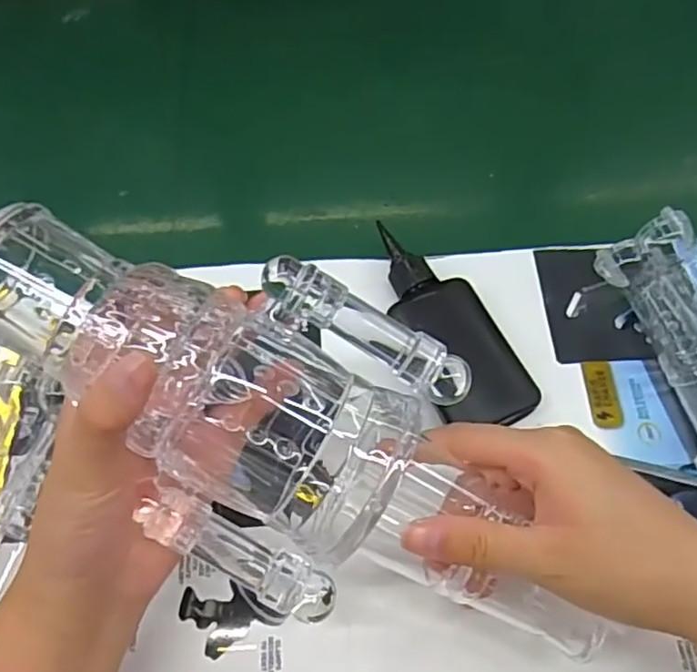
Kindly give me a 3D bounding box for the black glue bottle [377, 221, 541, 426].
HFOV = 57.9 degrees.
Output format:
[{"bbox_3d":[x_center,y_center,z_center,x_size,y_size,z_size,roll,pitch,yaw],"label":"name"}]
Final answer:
[{"bbox_3d":[0.057,-0.007,0.374,0.053,0.021,0.135,-24,66,-9],"label":"black glue bottle"}]

